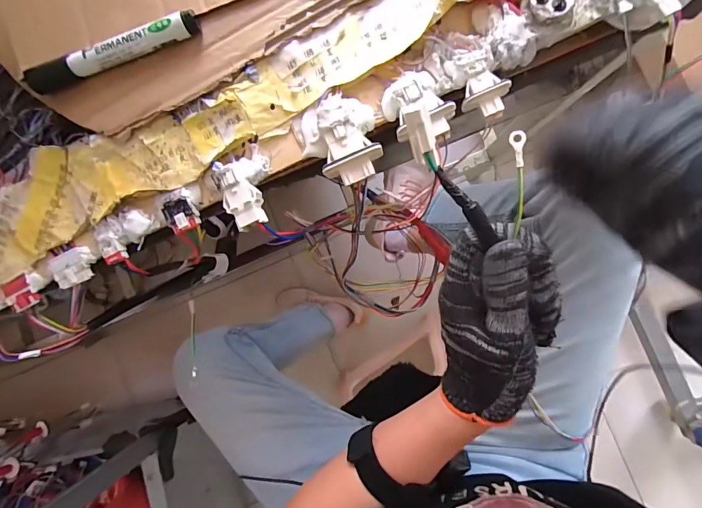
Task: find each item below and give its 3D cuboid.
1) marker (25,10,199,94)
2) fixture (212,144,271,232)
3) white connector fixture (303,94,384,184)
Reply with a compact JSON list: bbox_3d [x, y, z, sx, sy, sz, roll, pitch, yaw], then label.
[{"bbox_3d":[-0.177,-0.148,0.283,0.135,0.012,0.017,-15,89,6],"label":"marker"},{"bbox_3d":[-0.075,-0.048,0.280,0.035,0.018,0.055,-19,88,6],"label":"fixture"},{"bbox_3d":[-0.007,-0.078,0.270,0.051,0.022,0.059,-12,89,6],"label":"white connector fixture"}]

